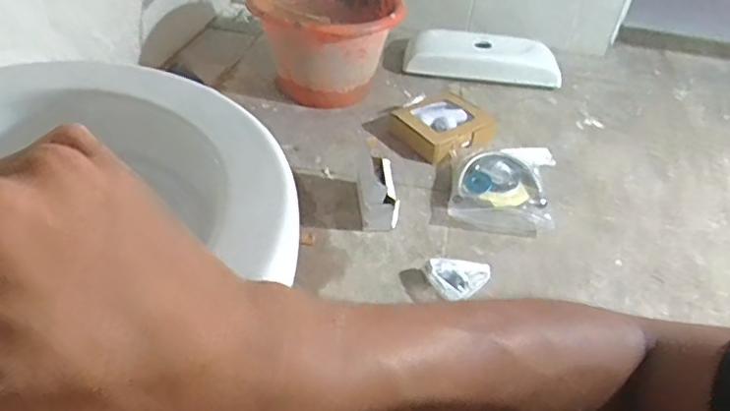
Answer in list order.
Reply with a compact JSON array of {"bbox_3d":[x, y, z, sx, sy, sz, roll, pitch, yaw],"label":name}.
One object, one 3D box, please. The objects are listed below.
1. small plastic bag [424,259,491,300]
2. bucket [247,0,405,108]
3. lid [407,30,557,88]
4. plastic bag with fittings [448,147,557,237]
[{"bbox_3d":[0.133,0.100,0.780,0.089,0.032,0.051,-6,43,-13],"label":"small plastic bag"},{"bbox_3d":[-0.069,-0.337,1.133,0.267,0.195,0.289,10,42,5],"label":"bucket"},{"bbox_3d":[0.264,-0.337,1.251,0.342,0.066,0.124,10,42,4],"label":"lid"},{"bbox_3d":[0.240,-0.048,0.956,0.157,0.033,0.244,14,42,9],"label":"plastic bag with fittings"}]

